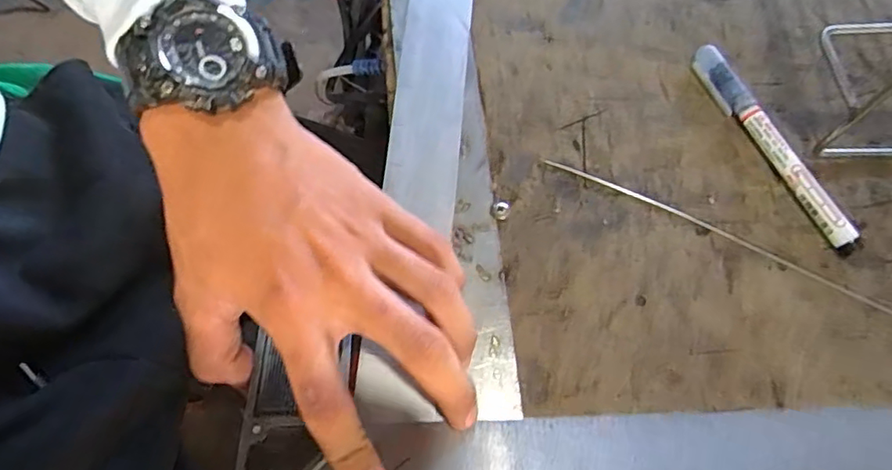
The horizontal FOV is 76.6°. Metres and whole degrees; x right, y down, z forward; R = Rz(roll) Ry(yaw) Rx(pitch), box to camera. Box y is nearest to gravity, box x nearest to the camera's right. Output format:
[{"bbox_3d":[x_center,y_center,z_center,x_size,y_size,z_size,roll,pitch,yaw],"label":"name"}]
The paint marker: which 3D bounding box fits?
[{"bbox_3d":[0.179,-0.050,0.311,0.013,0.014,0.136,-23,70,-11],"label":"paint marker"}]

